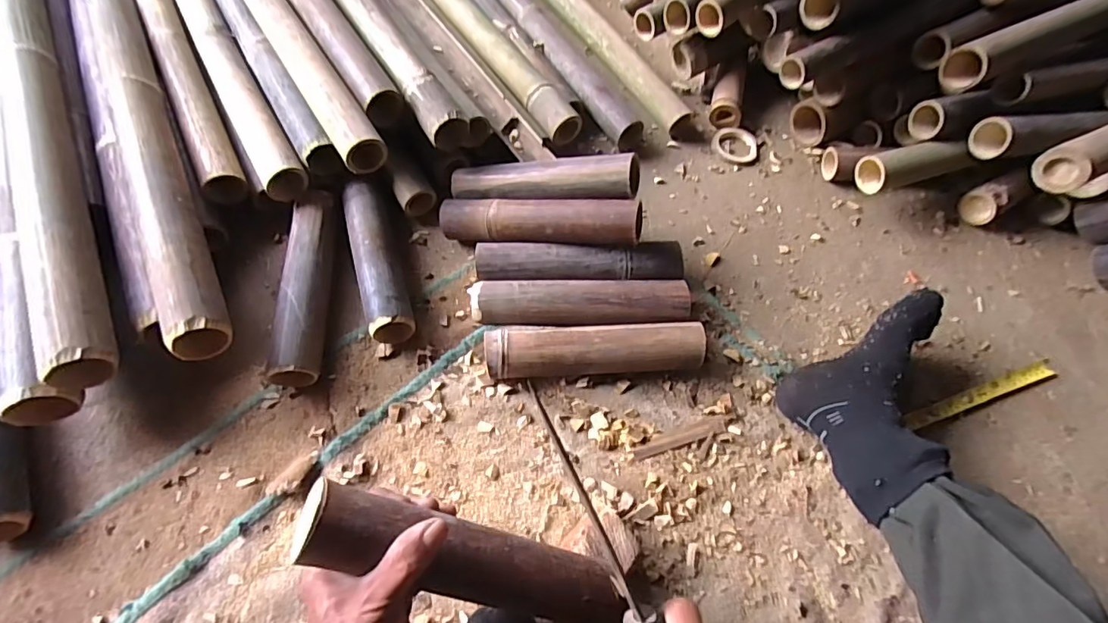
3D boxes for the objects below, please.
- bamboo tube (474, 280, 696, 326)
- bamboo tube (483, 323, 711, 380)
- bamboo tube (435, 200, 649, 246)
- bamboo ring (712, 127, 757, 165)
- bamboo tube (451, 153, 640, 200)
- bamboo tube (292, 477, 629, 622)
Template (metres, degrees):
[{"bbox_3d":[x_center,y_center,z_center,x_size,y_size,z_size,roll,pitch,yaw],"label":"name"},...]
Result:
[{"bbox_3d":[0.032,-0.007,0.662,0.272,0.063,0.053,0,63,-4],"label":"bamboo tube"},{"bbox_3d":[0.049,0.049,0.625,0.258,0.065,0.062,0,63,-4],"label":"bamboo tube"},{"bbox_3d":[-0.021,-0.121,0.672,0.270,0.050,0.058,4,62,14],"label":"bamboo tube"},{"bbox_3d":[0.310,-0.285,0.863,0.078,0.013,0.078,2,63,-3],"label":"bamboo ring"},{"bbox_3d":[-0.018,-0.180,0.689,0.262,0.045,0.051,3,61,22],"label":"bamboo tube"},{"bbox_3d":[-0.065,0.197,0.400,0.270,0.054,0.056,30,60,-26],"label":"bamboo tube"}]

